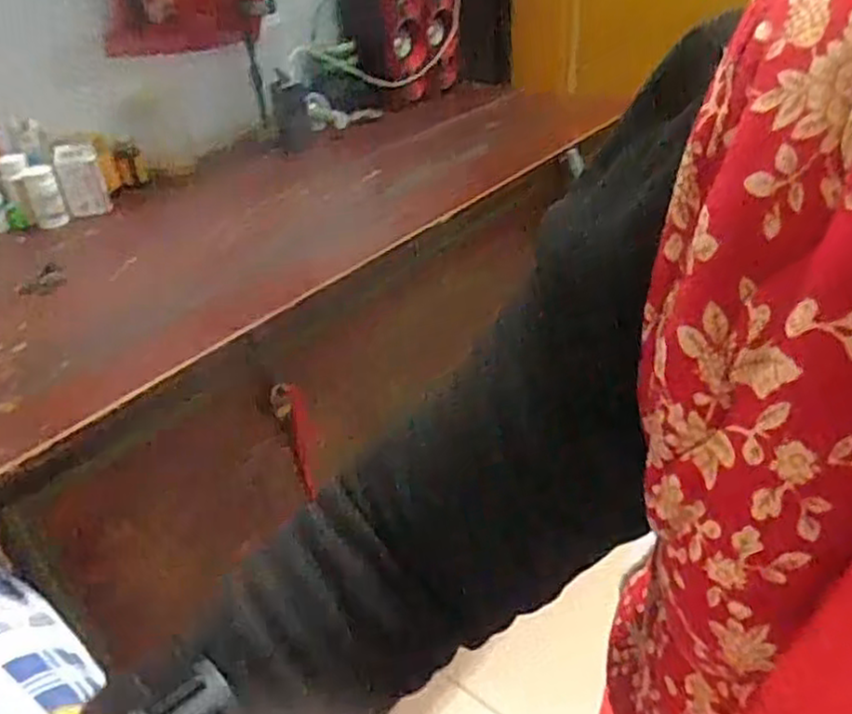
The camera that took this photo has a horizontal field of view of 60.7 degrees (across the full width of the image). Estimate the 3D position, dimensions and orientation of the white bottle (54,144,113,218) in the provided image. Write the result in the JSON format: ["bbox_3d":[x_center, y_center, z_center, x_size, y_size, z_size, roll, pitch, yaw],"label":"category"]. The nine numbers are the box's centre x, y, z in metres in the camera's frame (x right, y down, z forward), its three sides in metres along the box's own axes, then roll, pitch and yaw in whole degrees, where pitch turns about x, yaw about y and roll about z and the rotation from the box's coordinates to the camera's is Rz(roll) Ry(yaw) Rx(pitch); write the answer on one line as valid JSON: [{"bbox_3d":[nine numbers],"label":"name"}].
[{"bbox_3d":[-0.561,-0.281,1.191,0.068,0.124,0.045,-16,37,-18],"label":"white bottle"}]

